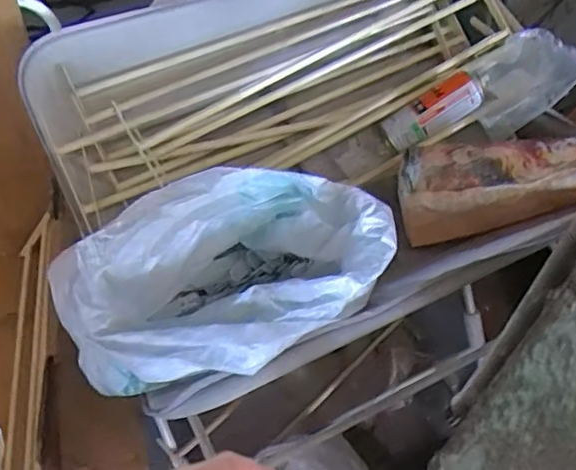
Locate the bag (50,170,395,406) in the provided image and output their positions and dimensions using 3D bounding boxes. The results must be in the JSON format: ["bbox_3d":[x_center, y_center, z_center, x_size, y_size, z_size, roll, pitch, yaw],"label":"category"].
[{"bbox_3d":[-0.077,0.059,0.673,0.334,0.178,0.249,-23,56,-20],"label":"bag"}]

